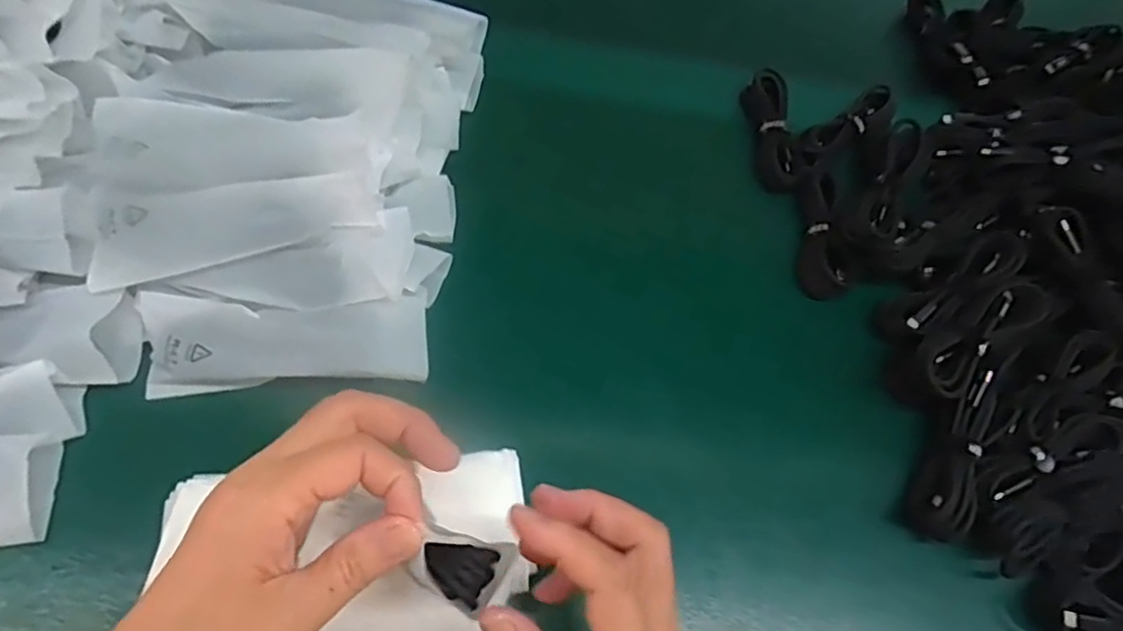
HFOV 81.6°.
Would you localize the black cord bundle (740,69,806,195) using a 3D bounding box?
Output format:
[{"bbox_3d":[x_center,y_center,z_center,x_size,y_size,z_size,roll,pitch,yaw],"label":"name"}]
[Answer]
[{"bbox_3d":[0.169,-0.148,0.521,0.037,0.013,0.116,3,63,-8],"label":"black cord bundle"}]

